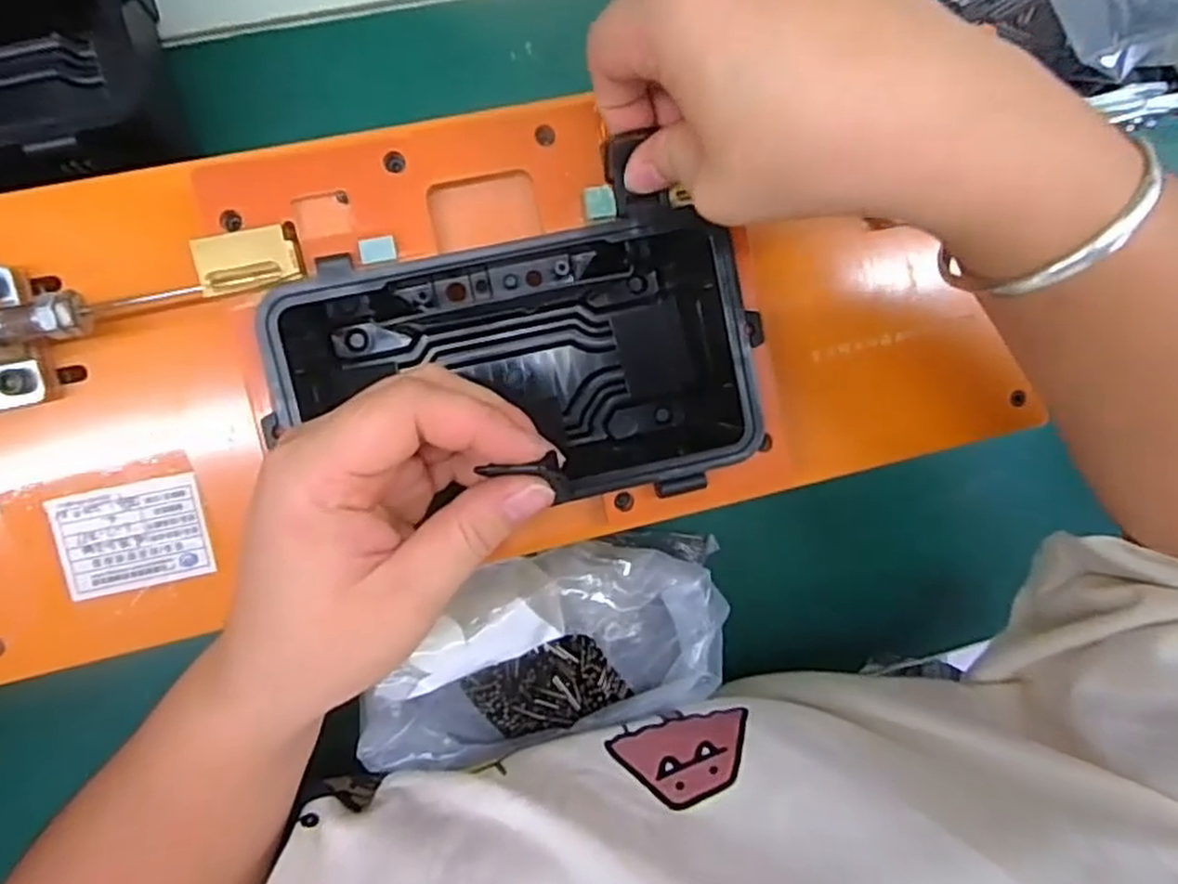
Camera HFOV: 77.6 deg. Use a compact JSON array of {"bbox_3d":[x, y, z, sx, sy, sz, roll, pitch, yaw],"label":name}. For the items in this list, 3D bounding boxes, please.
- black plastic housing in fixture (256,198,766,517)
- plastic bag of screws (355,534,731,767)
[{"bbox_3d":[-0.028,-0.028,0.307,0.174,0.083,0.110,-12,96,-6],"label":"black plastic housing in fixture"},{"bbox_3d":[-0.019,0.093,0.323,0.163,0.045,0.080,-19,97,-6],"label":"plastic bag of screws"}]

